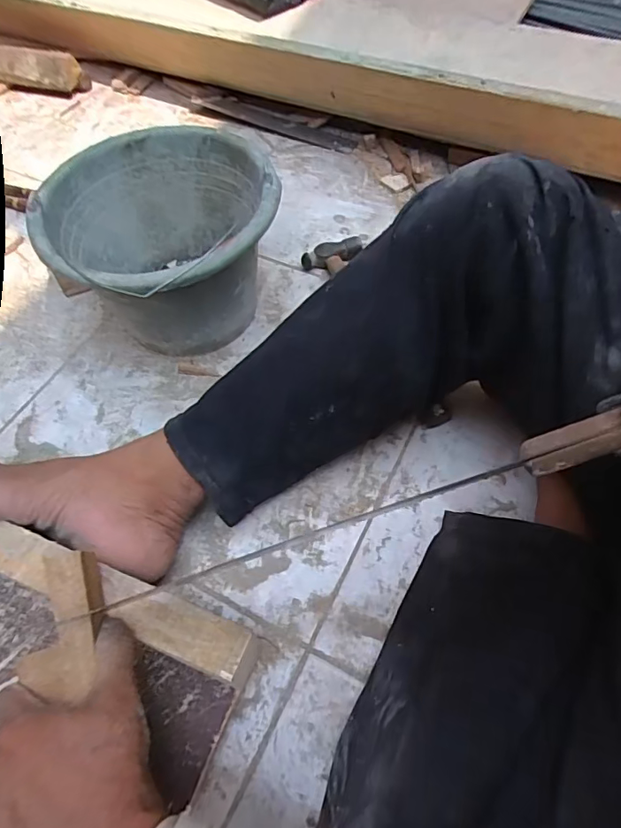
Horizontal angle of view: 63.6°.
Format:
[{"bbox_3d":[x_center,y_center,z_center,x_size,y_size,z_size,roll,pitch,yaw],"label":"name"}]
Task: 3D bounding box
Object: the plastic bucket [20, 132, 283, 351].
[{"bbox_3d":[-0.152,-0.175,0.563,0.230,0.163,0.237,-1,59,2],"label":"plastic bucket"}]

